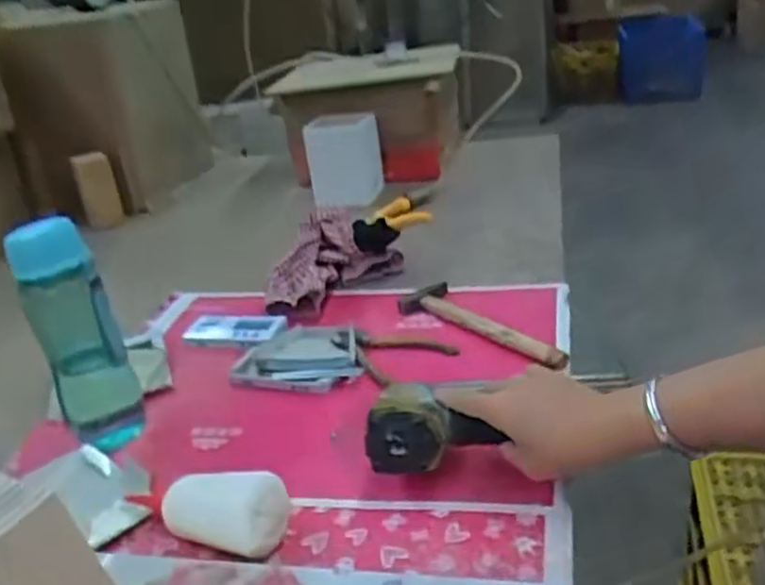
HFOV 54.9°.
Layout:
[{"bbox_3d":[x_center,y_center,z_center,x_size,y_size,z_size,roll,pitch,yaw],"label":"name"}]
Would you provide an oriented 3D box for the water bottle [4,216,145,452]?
[{"bbox_3d":[-0.301,0.041,0.729,0.077,0.237,0.071,-17,27,-21],"label":"water bottle"}]

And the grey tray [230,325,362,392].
[{"bbox_3d":[-0.094,0.073,0.854,0.146,0.017,0.133,-2,25,11],"label":"grey tray"}]

